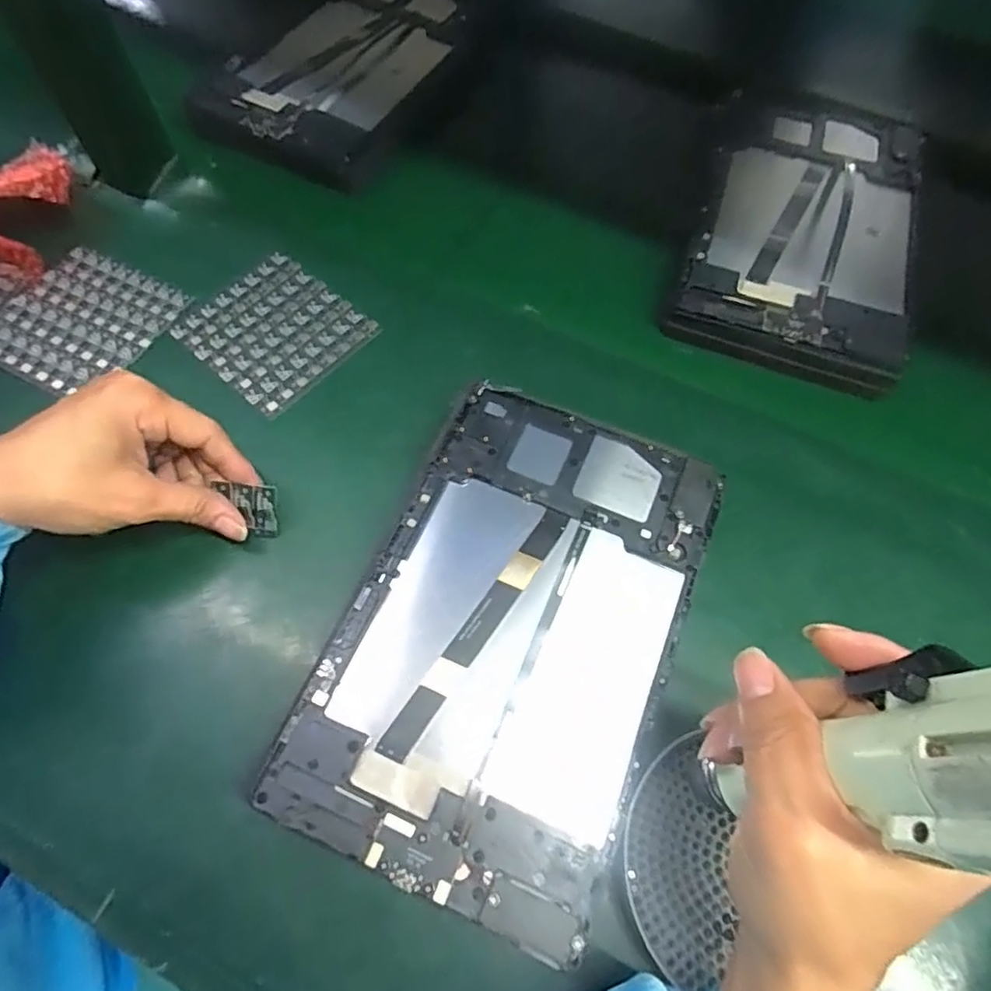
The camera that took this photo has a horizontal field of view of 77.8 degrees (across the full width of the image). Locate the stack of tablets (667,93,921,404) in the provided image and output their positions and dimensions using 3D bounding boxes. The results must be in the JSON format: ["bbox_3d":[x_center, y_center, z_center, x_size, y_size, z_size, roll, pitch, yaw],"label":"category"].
[{"bbox_3d":[0.221,-0.193,0.443,0.151,0.028,0.253,17,65,5],"label":"stack of tablets"}]

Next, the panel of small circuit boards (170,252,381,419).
[{"bbox_3d":[-0.143,-0.108,0.400,0.099,0.004,0.092,39,71,15],"label":"panel of small circuit boards"}]

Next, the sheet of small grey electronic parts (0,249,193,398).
[{"bbox_3d":[-0.268,-0.112,0.398,0.095,0.004,0.097,27,67,8],"label":"sheet of small grey electronic parts"}]

